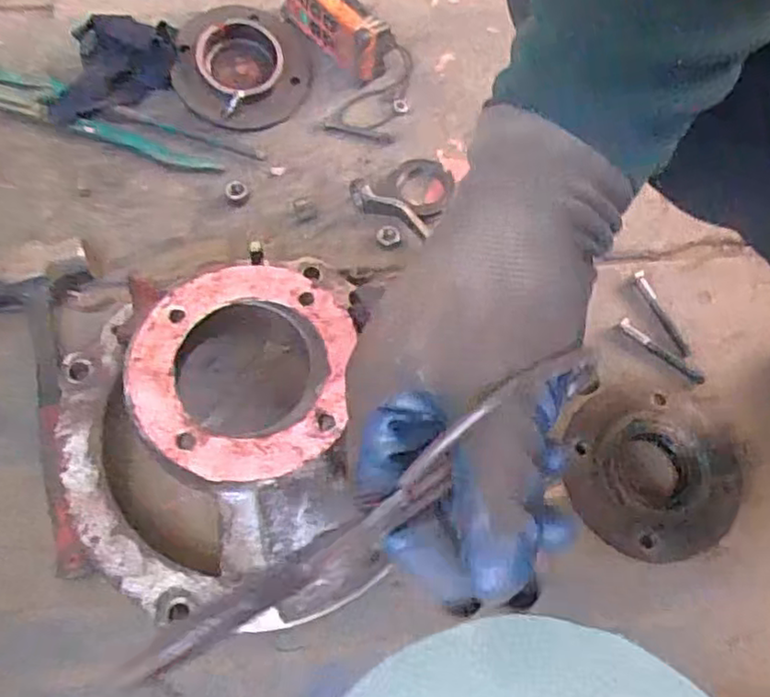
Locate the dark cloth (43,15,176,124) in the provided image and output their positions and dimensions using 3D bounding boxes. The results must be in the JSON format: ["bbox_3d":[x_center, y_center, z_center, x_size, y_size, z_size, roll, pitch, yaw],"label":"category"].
[{"bbox_3d":[-0.310,-0.321,0.771,0.139,0.054,0.135,12,66,6],"label":"dark cloth"}]

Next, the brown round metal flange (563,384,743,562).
[{"bbox_3d":[0.238,0.106,0.594,0.153,0.031,0.149,0,65,1],"label":"brown round metal flange"}]

